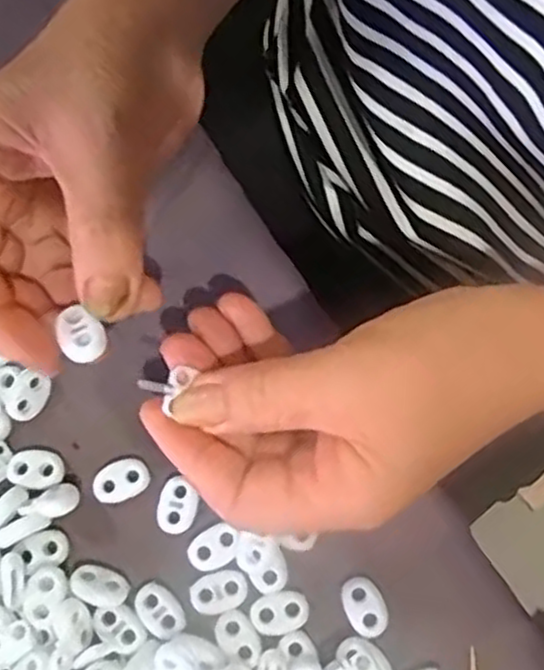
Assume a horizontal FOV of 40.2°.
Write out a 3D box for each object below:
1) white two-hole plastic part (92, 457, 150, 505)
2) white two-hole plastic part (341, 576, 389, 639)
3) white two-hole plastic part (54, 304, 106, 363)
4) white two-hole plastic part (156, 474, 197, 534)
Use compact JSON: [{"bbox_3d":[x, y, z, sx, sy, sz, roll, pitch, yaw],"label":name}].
[{"bbox_3d":[-0.061,0.059,0.299,0.022,0.004,0.016,-22,77,-4],"label":"white two-hole plastic part"},{"bbox_3d":[0.036,0.105,0.287,0.015,0.004,0.022,-25,78,-5],"label":"white two-hole plastic part"},{"bbox_3d":[-0.063,0.000,0.247,0.014,0.004,0.018,-34,79,-8],"label":"white two-hole plastic part"},{"bbox_3d":[-0.038,0.068,0.295,0.016,0.004,0.021,18,78,5],"label":"white two-hole plastic part"}]

